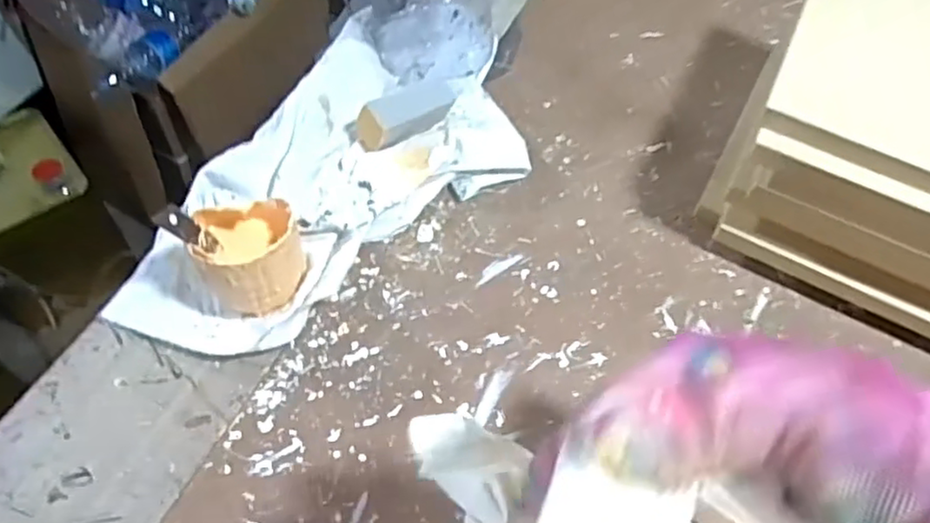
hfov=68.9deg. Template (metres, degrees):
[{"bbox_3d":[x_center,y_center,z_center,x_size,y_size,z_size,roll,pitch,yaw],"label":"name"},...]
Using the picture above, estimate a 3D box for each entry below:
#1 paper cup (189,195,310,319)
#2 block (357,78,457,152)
[{"bbox_3d":[-0.129,-0.002,0.400,0.066,0.067,0.058,-17,61,-15],"label":"paper cup"},{"bbox_3d":[-0.038,-0.104,0.475,0.072,0.030,0.026,-27,64,-19],"label":"block"}]

